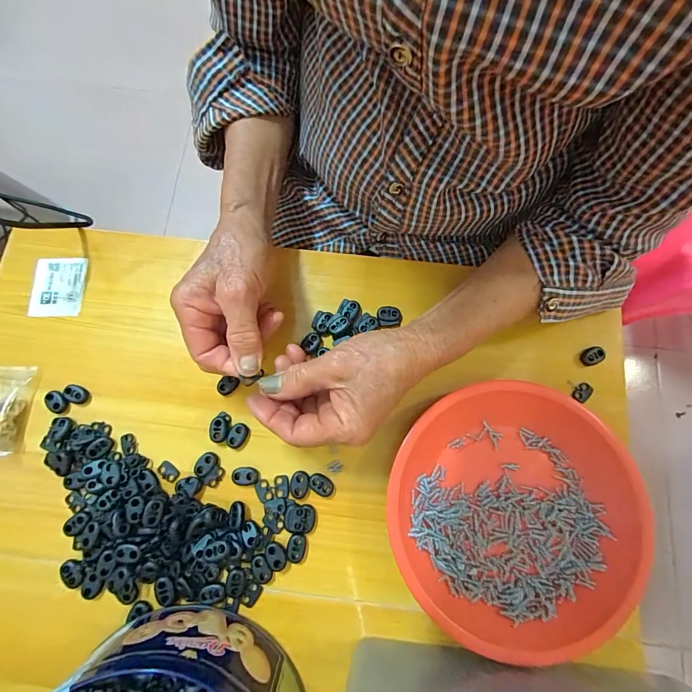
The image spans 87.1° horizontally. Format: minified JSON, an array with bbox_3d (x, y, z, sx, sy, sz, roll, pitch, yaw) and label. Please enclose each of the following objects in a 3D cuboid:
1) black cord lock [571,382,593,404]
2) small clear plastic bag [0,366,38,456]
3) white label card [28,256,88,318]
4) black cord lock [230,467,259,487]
[{"bbox_3d":[0.208,0.041,0.321,0.012,0.004,0.018,39,80,9],"label":"black cord lock"},{"bbox_3d":[-0.302,0.056,0.318,0.033,0.018,0.078,3,77,2],"label":"small clear plastic bag"},{"bbox_3d":[-0.278,-0.058,0.352,0.046,0.004,0.060,-1,78,-5],"label":"white label card"},{"bbox_3d":[-0.085,0.110,0.306,0.022,0.004,0.015,3,77,2],"label":"black cord lock"}]

